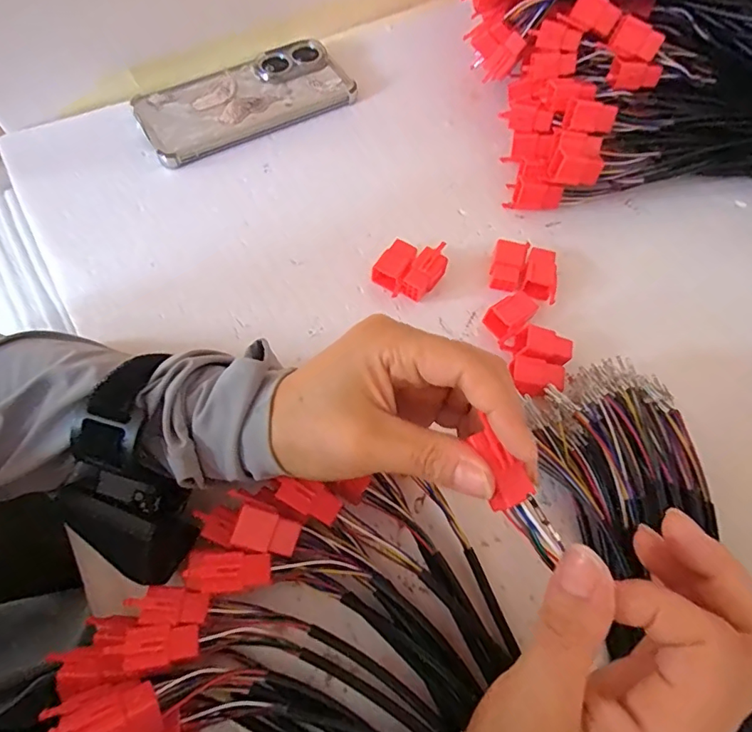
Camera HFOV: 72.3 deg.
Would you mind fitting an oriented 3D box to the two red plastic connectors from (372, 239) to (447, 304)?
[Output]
[{"bbox_3d":[0.023,-0.064,0.339,0.037,0.022,0.040,38,70,14],"label":"two red plastic connectors"}]

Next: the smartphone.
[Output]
[{"bbox_3d":[-0.102,-0.210,0.405,0.160,0.013,0.074,-27,70,-14],"label":"smartphone"}]

